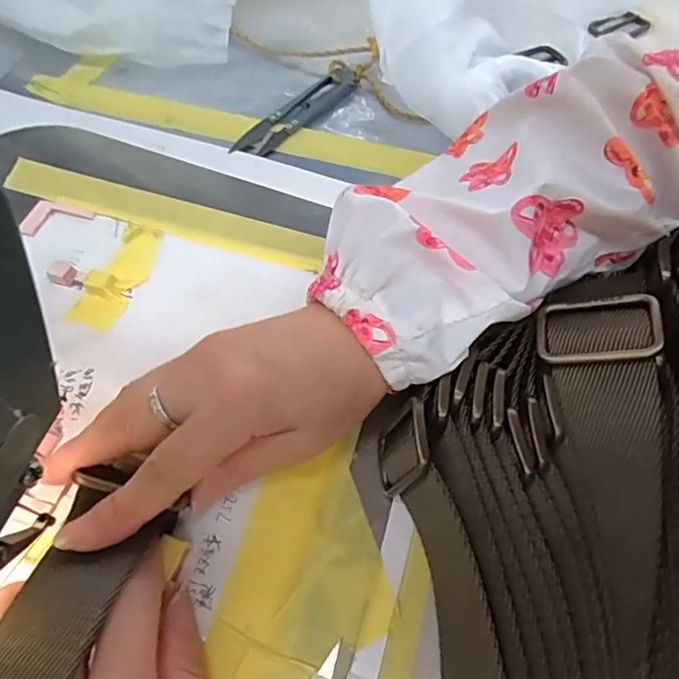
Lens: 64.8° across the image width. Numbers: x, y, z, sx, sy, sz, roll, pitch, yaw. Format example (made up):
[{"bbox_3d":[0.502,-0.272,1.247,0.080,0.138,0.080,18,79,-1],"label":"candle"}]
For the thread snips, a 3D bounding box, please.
[{"bbox_3d":[-0.027,-0.150,0.349,0.100,0.008,0.024,-40,67,-21],"label":"thread snips"}]

